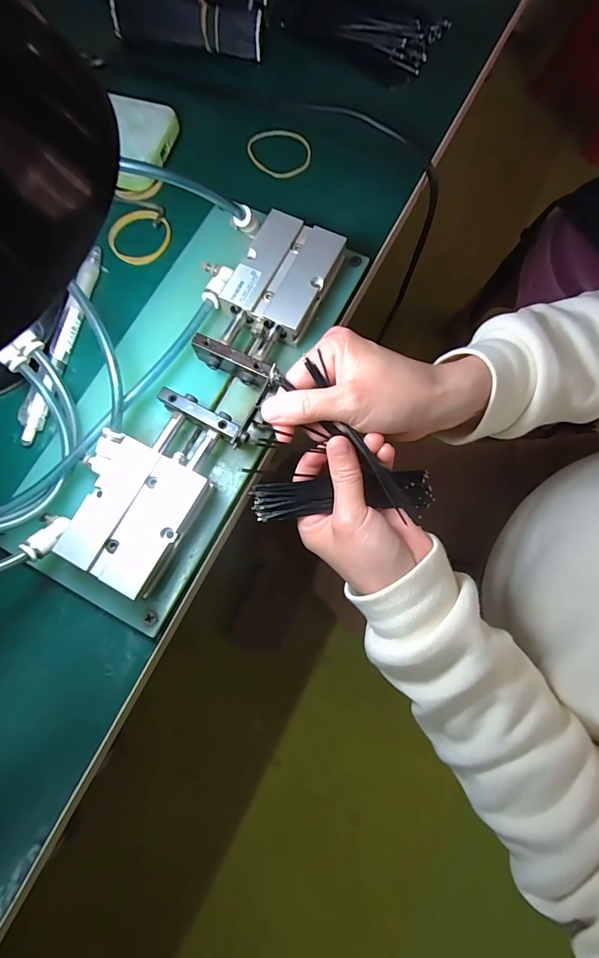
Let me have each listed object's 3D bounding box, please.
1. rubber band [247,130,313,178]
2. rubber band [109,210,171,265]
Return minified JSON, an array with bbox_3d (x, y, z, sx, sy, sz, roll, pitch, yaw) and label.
[{"bbox_3d":[-0.016,-0.254,0.302,0.051,0.005,0.039,20,78,3],"label":"rubber band"},{"bbox_3d":[-0.117,-0.178,0.285,0.045,0.004,0.043,0,78,-1],"label":"rubber band"}]

